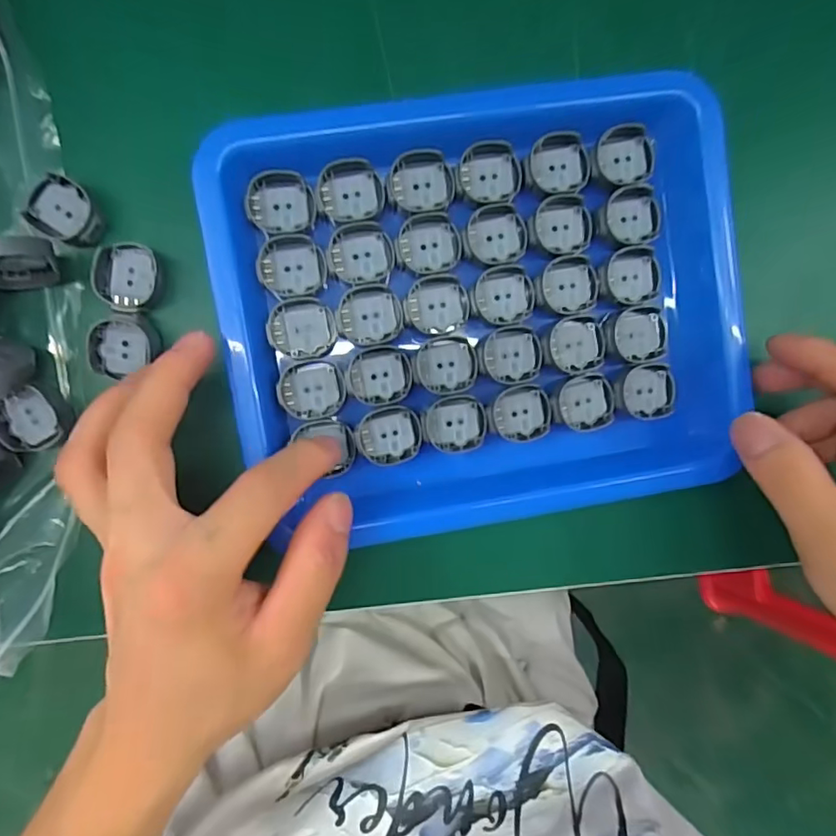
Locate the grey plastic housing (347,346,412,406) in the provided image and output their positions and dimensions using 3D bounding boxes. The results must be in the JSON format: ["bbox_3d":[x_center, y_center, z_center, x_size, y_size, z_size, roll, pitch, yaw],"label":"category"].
[{"bbox_3d":[-0.017,-0.019,0.245,0.027,0.004,0.025,-1,93,-5],"label":"grey plastic housing"}]

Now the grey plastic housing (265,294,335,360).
[{"bbox_3d":[-0.050,-0.039,0.241,0.027,0.004,0.025,0,93,-5],"label":"grey plastic housing"}]

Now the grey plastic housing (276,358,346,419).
[{"bbox_3d":[-0.046,-0.013,0.243,0.028,0.007,0.026,1,93,-5],"label":"grey plastic housing"}]

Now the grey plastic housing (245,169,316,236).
[{"bbox_3d":[-0.058,-0.091,0.235,0.028,0.009,0.024,5,92,-6],"label":"grey plastic housing"}]

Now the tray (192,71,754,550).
[{"bbox_3d":[0.030,-0.045,0.243,0.213,0.022,0.181,-9,93,-6],"label":"tray"}]

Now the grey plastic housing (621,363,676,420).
[{"bbox_3d":[0.107,-0.012,0.257,0.024,0.007,0.025,0,93,-5],"label":"grey plastic housing"}]

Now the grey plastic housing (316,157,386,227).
[{"bbox_3d":[-0.029,-0.097,0.238,0.027,0.006,0.025,-15,94,-4],"label":"grey plastic housing"}]

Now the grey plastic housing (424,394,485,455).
[{"bbox_3d":[0.017,0.003,0.250,0.027,0.004,0.025,-3,93,-5],"label":"grey plastic housing"}]

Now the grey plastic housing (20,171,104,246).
[{"bbox_3d":[-0.146,-0.086,0.232,0.029,0.009,0.024,30,90,-6],"label":"grey plastic housing"}]

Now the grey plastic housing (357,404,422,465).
[{"bbox_3d":[-0.012,0.008,0.248,0.027,0.004,0.025,-15,94,-5],"label":"grey plastic housing"}]

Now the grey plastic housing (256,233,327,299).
[{"bbox_3d":[-0.054,-0.065,0.238,0.027,0.007,0.025,-4,93,-5],"label":"grey plastic housing"}]

